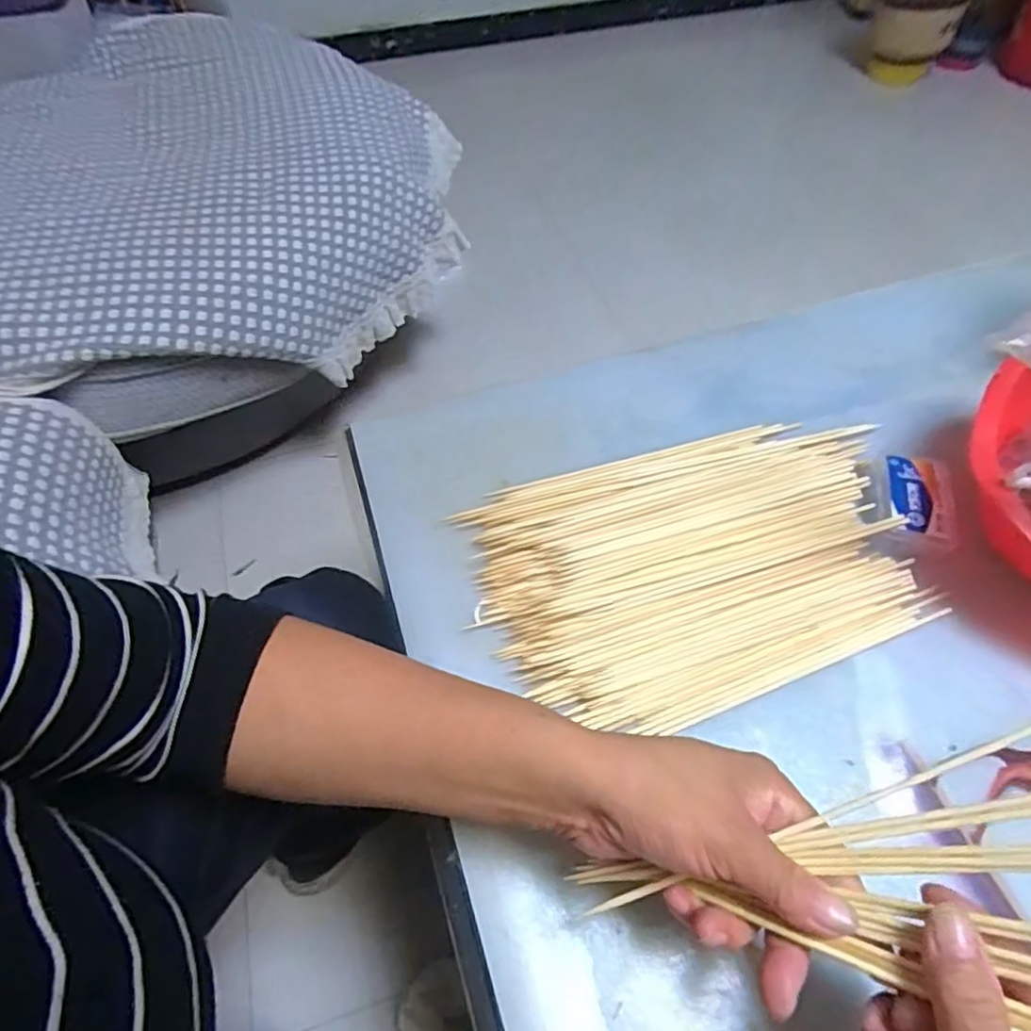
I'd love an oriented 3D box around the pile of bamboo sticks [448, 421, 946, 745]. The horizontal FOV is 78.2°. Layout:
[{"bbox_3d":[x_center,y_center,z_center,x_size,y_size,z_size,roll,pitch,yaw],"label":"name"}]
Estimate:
[{"bbox_3d":[0.132,0.029,0.465,0.310,0.021,0.208,-15,56,-8],"label":"pile of bamboo sticks"}]

